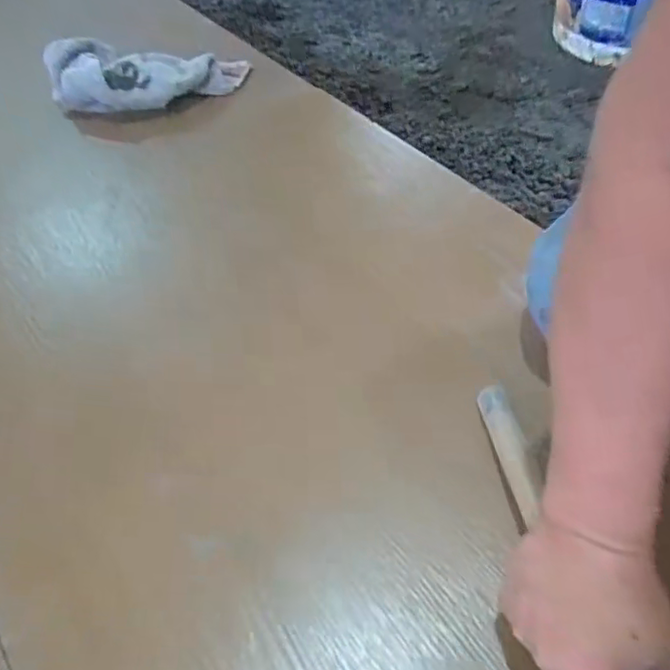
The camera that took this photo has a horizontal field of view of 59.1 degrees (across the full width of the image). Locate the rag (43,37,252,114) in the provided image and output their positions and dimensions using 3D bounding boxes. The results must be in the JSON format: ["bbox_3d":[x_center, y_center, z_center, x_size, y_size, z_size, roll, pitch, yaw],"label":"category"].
[{"bbox_3d":[-0.266,-0.367,0.836,0.262,0.076,0.144,2,52,6],"label":"rag"}]

